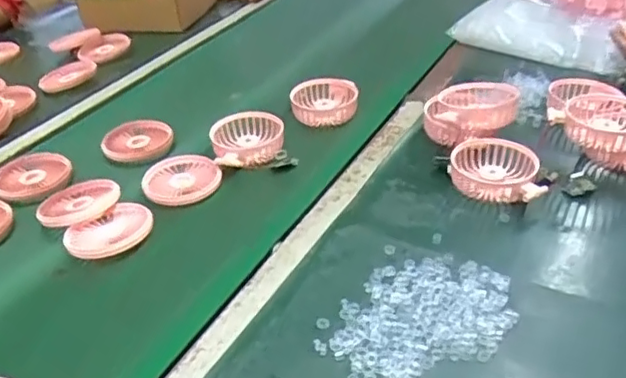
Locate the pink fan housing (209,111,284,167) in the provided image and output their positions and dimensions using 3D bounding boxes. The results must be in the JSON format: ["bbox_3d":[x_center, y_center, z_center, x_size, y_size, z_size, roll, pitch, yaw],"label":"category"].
[{"bbox_3d":[-0.080,-0.060,0.749,0.088,0.033,0.101,-6,34,-14],"label":"pink fan housing"}]

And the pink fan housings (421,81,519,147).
[{"bbox_3d":[0.186,-0.088,0.728,0.095,0.070,0.107,-9,34,-6],"label":"pink fan housings"}]

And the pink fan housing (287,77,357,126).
[{"bbox_3d":[0.018,-0.115,0.821,0.095,0.036,0.084,-3,36,-1],"label":"pink fan housing"}]

